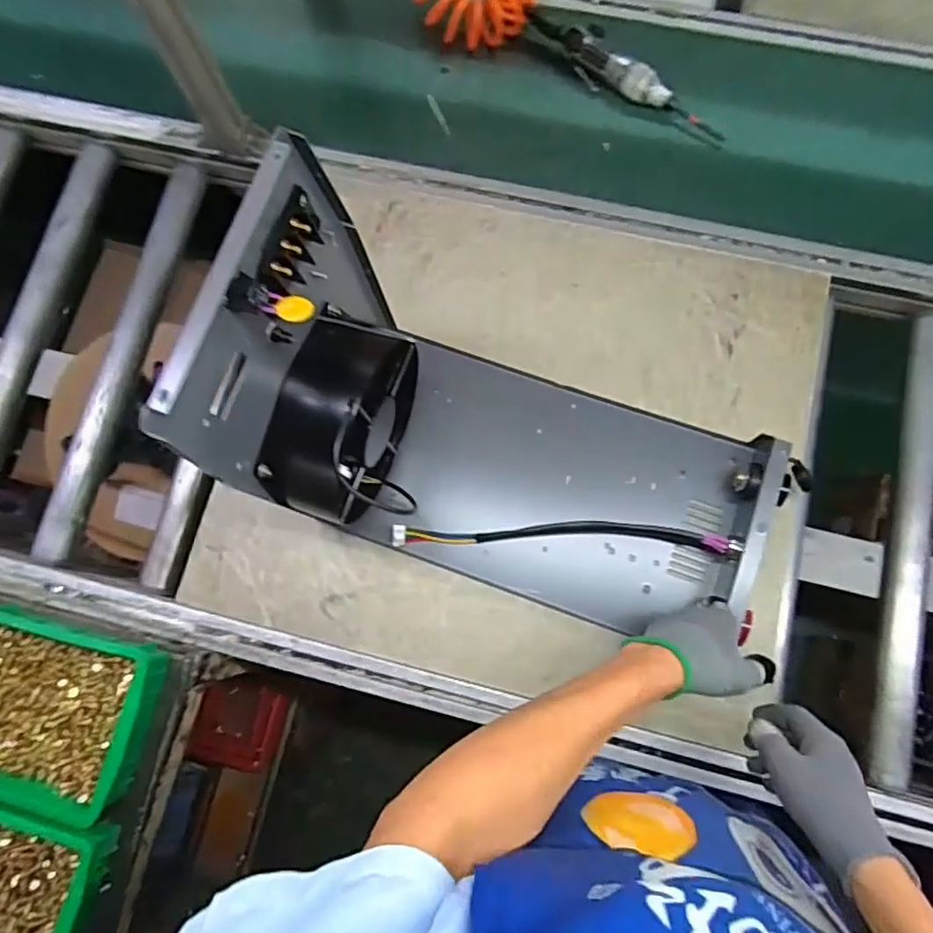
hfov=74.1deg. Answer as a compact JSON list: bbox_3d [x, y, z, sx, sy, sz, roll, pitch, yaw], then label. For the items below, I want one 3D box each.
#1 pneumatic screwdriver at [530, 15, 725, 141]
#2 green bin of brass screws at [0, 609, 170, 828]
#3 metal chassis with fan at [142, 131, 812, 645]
[{"bbox_3d":[0.218,-0.543,0.857,0.320,0.042,0.049,30,83,7],"label":"pneumatic screwdriver"},{"bbox_3d":[-0.478,0.274,0.702,0.250,0.082,0.190,13,81,4],"label":"green bin of brass screws"},{"bbox_3d":[0.079,-0.018,0.587,0.510,0.405,0.259,19,79,4],"label":"metal chassis with fan"}]

